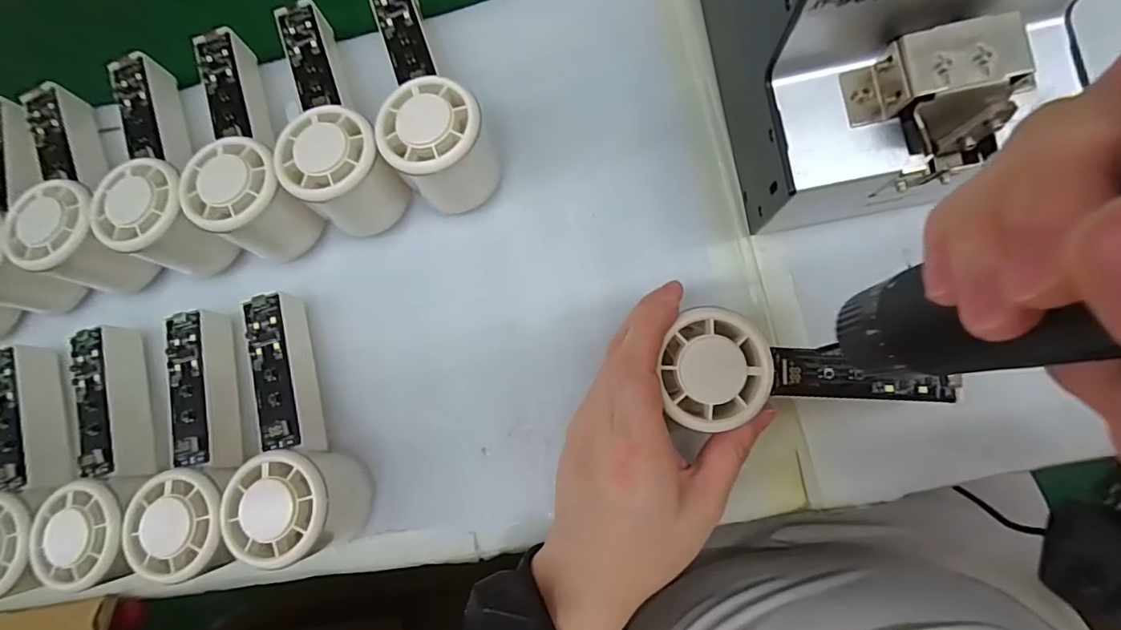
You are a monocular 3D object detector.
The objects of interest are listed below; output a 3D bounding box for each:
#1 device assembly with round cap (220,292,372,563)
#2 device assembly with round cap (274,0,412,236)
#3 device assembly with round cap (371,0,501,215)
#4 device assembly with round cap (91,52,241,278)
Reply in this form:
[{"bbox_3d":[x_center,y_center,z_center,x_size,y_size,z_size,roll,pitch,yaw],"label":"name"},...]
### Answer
[{"bbox_3d":[-0.154,0.062,0.300,0.053,0.057,0.151,-18,71,6],"label":"device assembly with round cap"},{"bbox_3d":[-0.137,-0.126,0.320,0.056,0.061,0.152,-21,72,6],"label":"device assembly with round cap"},{"bbox_3d":[-0.085,-0.138,0.301,0.053,0.056,0.153,-25,81,6],"label":"device assembly with round cap"},{"bbox_3d":[-0.246,-0.097,0.329,0.061,0.059,0.152,-22,72,6],"label":"device assembly with round cap"}]

